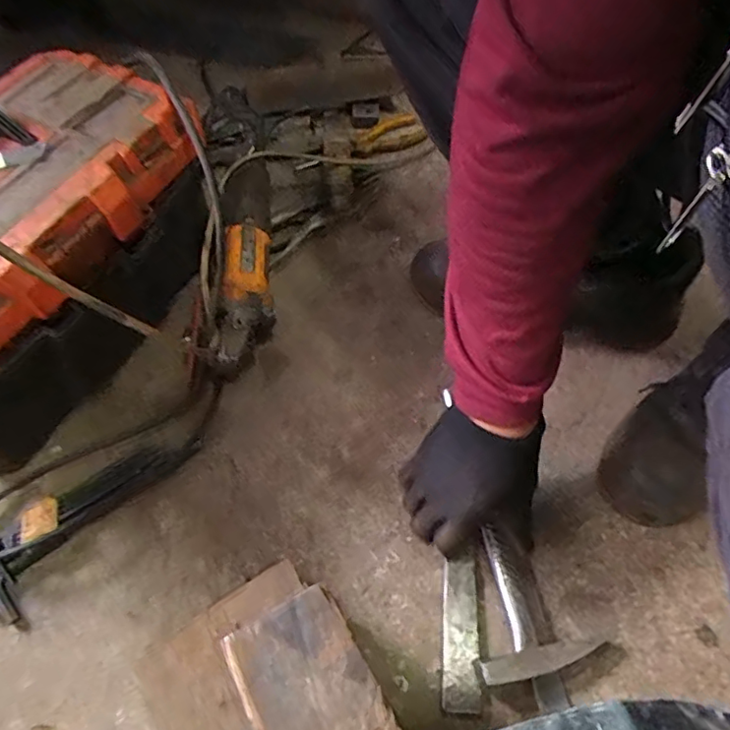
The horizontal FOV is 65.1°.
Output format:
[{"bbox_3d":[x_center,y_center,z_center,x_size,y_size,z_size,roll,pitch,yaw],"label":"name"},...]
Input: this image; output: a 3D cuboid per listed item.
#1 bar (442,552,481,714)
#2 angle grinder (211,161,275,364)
[{"bbox_3d":[0.086,0.239,0.513,0.031,0.012,0.123,5,62,-1],"label":"bar"},{"bbox_3d":[-0.136,-0.120,0.658,0.060,0.083,0.283,-3,62,-5],"label":"angle grinder"}]

